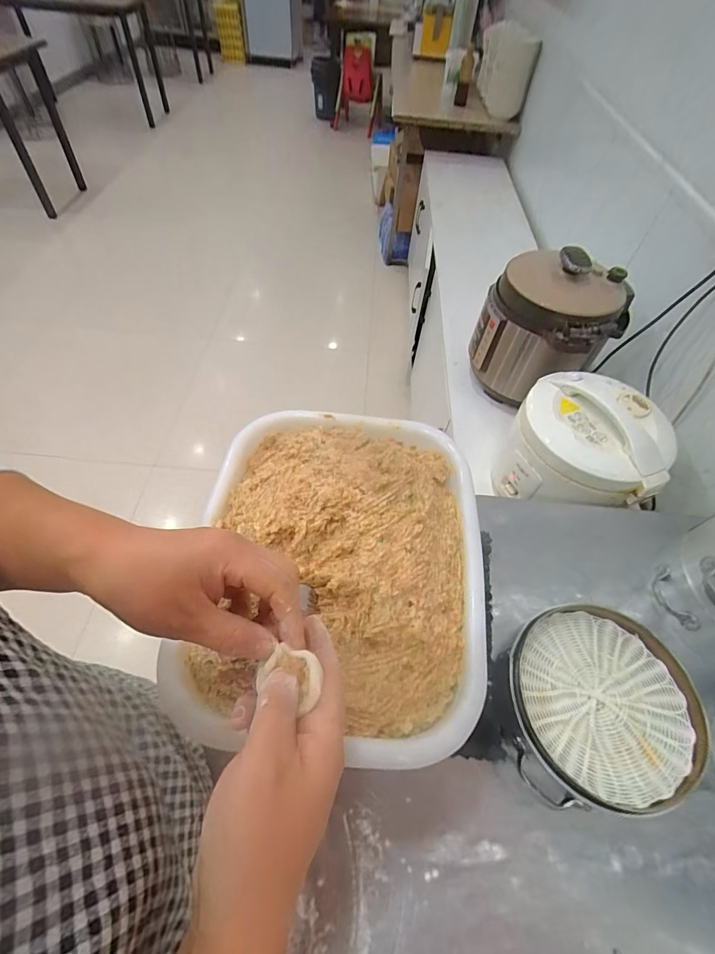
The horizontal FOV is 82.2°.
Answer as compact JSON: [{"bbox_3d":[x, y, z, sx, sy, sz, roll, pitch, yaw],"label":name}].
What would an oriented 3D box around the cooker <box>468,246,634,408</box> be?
[{"bbox_3d":[0.426,-0.327,0.954,0.232,0.294,0.264,-35,65,-25],"label":"cooker"}]

